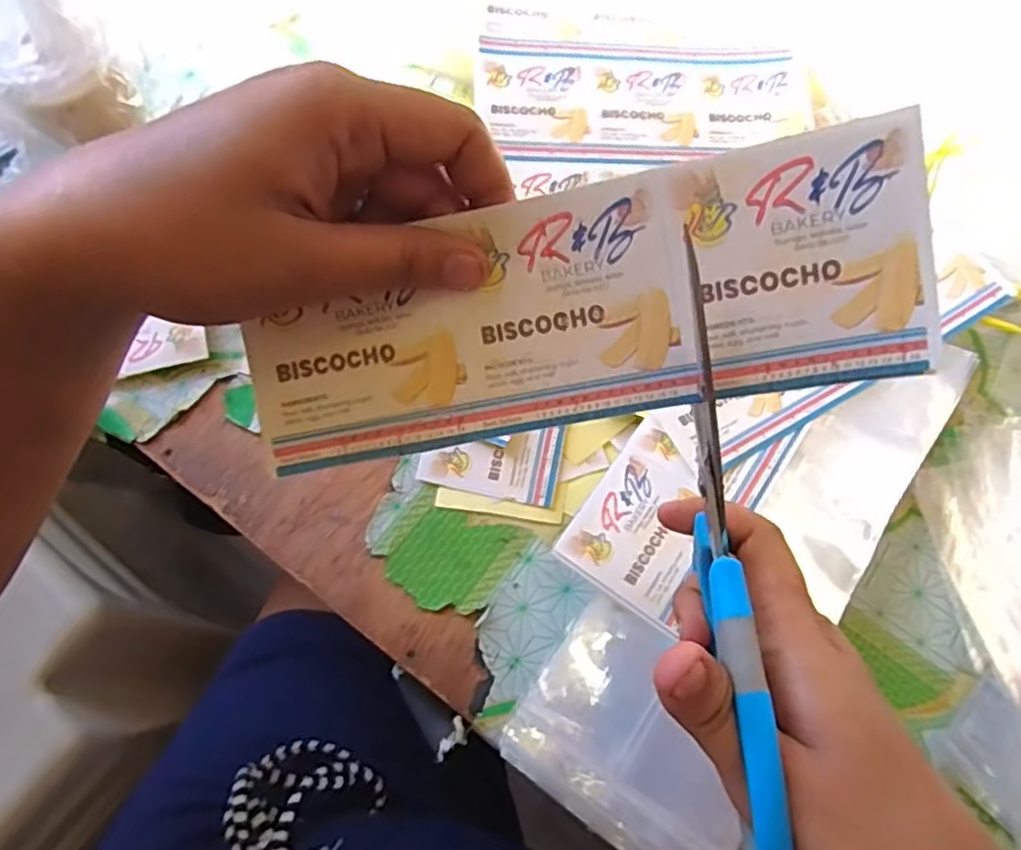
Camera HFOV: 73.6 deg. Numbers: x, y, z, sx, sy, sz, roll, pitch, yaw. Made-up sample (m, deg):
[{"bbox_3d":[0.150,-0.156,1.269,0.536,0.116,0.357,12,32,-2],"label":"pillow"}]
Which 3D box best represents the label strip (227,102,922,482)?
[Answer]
[{"bbox_3d":[0.017,-0.034,0.211,0.203,0.013,0.068,-10,98,10],"label":"label strip"}]

